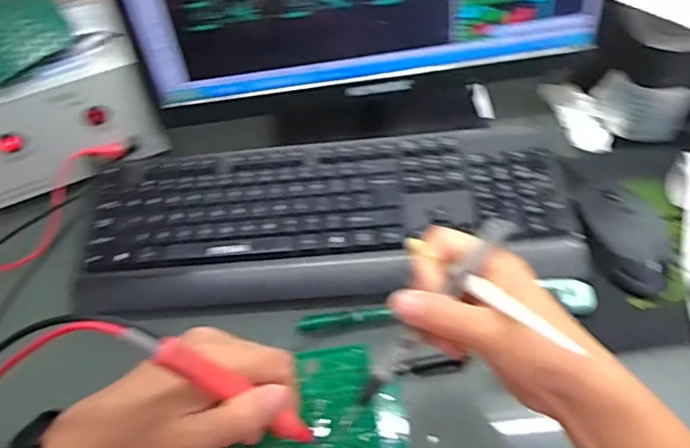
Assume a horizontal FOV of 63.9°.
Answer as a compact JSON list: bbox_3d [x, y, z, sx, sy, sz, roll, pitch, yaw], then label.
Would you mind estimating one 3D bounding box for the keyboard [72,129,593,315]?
[{"bbox_3d":[-0.016,-0.009,0.507,0.436,0.036,0.164,-4,51,2],"label":"keyboard"}]

